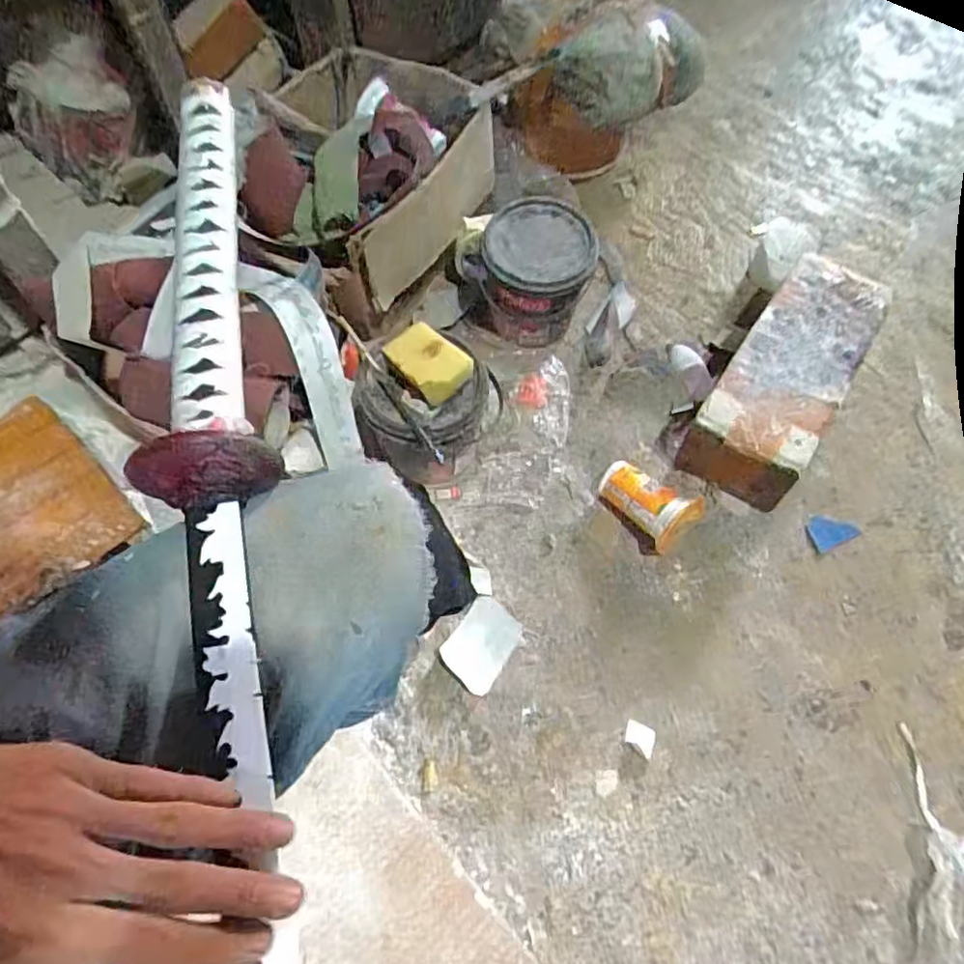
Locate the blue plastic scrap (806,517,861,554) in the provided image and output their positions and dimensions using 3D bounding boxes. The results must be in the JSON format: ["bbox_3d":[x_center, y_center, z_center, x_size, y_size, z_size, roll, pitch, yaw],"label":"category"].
[{"bbox_3d":[0.379,0.052,0.701,0.055,0.004,0.037,-21,64,-11],"label":"blue plastic scrap"}]

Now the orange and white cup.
[{"bbox_3d":[0.171,0.022,0.677,0.103,0.061,0.064,38,67,16],"label":"orange and white cup"}]

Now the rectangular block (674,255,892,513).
[{"bbox_3d":[0.349,-0.125,0.742,0.118,0.108,0.321,32,66,13],"label":"rectangular block"}]

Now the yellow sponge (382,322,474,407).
[{"bbox_3d":[-0.051,-0.112,0.610,0.070,0.031,0.050,36,68,17],"label":"yellow sponge"}]

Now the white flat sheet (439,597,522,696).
[{"bbox_3d":[0.000,0.158,0.631,0.058,0.006,0.083,30,63,15],"label":"white flat sheet"}]

